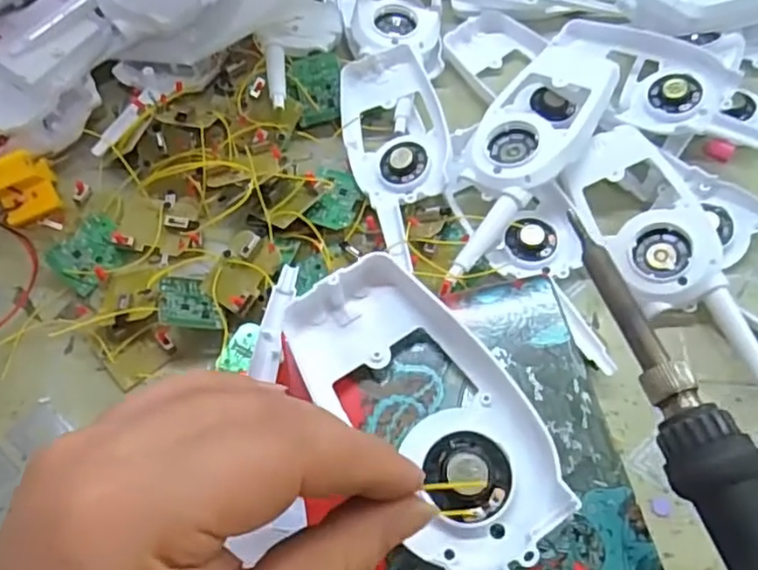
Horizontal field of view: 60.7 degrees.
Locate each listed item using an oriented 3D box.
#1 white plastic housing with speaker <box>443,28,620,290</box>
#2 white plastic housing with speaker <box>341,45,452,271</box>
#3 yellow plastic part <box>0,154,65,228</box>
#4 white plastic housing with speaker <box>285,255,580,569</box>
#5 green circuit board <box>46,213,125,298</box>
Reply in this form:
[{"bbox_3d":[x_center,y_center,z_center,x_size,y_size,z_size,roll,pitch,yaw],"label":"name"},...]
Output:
[{"bbox_3d":[0.089,-0.081,0.370,0.057,0.034,0.200,22,64,14],"label":"white plastic housing with speaker"},{"bbox_3d":[0.011,-0.079,0.377,0.056,0.023,0.147,-11,61,-4],"label":"white plastic housing with speaker"},{"bbox_3d":[-0.213,-0.057,0.385,0.038,0.039,0.026,-35,65,-16],"label":"yellow plastic part"},{"bbox_3d":[0.030,0.060,0.207,0.063,0.016,0.163,-26,62,-12],"label":"white plastic housing with speaker"},{"bbox_3d":[-0.168,-0.019,0.376,0.033,0.006,0.043,39,70,-1],"label":"green circuit board"}]

